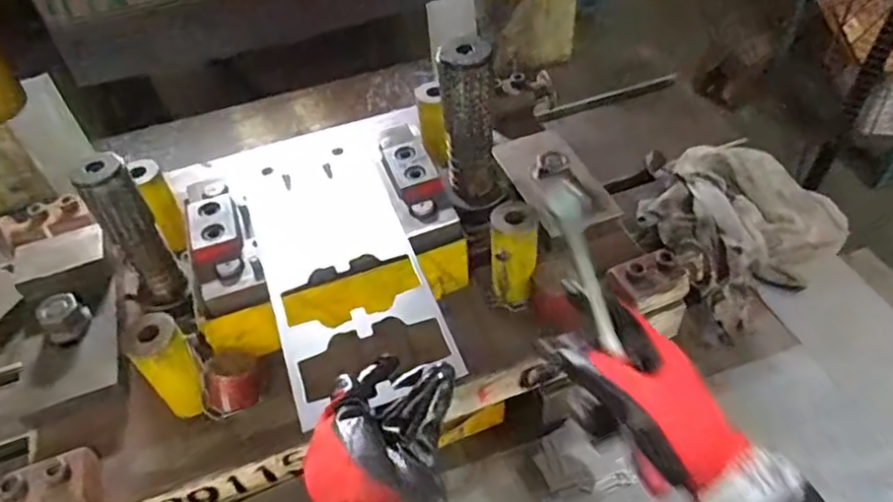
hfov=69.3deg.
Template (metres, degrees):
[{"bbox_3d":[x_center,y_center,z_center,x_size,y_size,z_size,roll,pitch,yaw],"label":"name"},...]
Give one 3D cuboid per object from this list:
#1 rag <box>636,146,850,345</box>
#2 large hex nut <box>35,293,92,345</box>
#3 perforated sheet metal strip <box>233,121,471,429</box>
[{"bbox_3d":[0.341,-0.033,0.771,0.234,0.076,0.194,-28,51,-19],"label":"rag"},{"bbox_3d":[-0.340,0.059,0.574,0.029,0.030,0.038,28,56,28],"label":"large hex nut"},{"bbox_3d":[-0.097,-0.007,0.552,0.124,0.009,0.312,-18,48,-13],"label":"perforated sheet metal strip"}]

